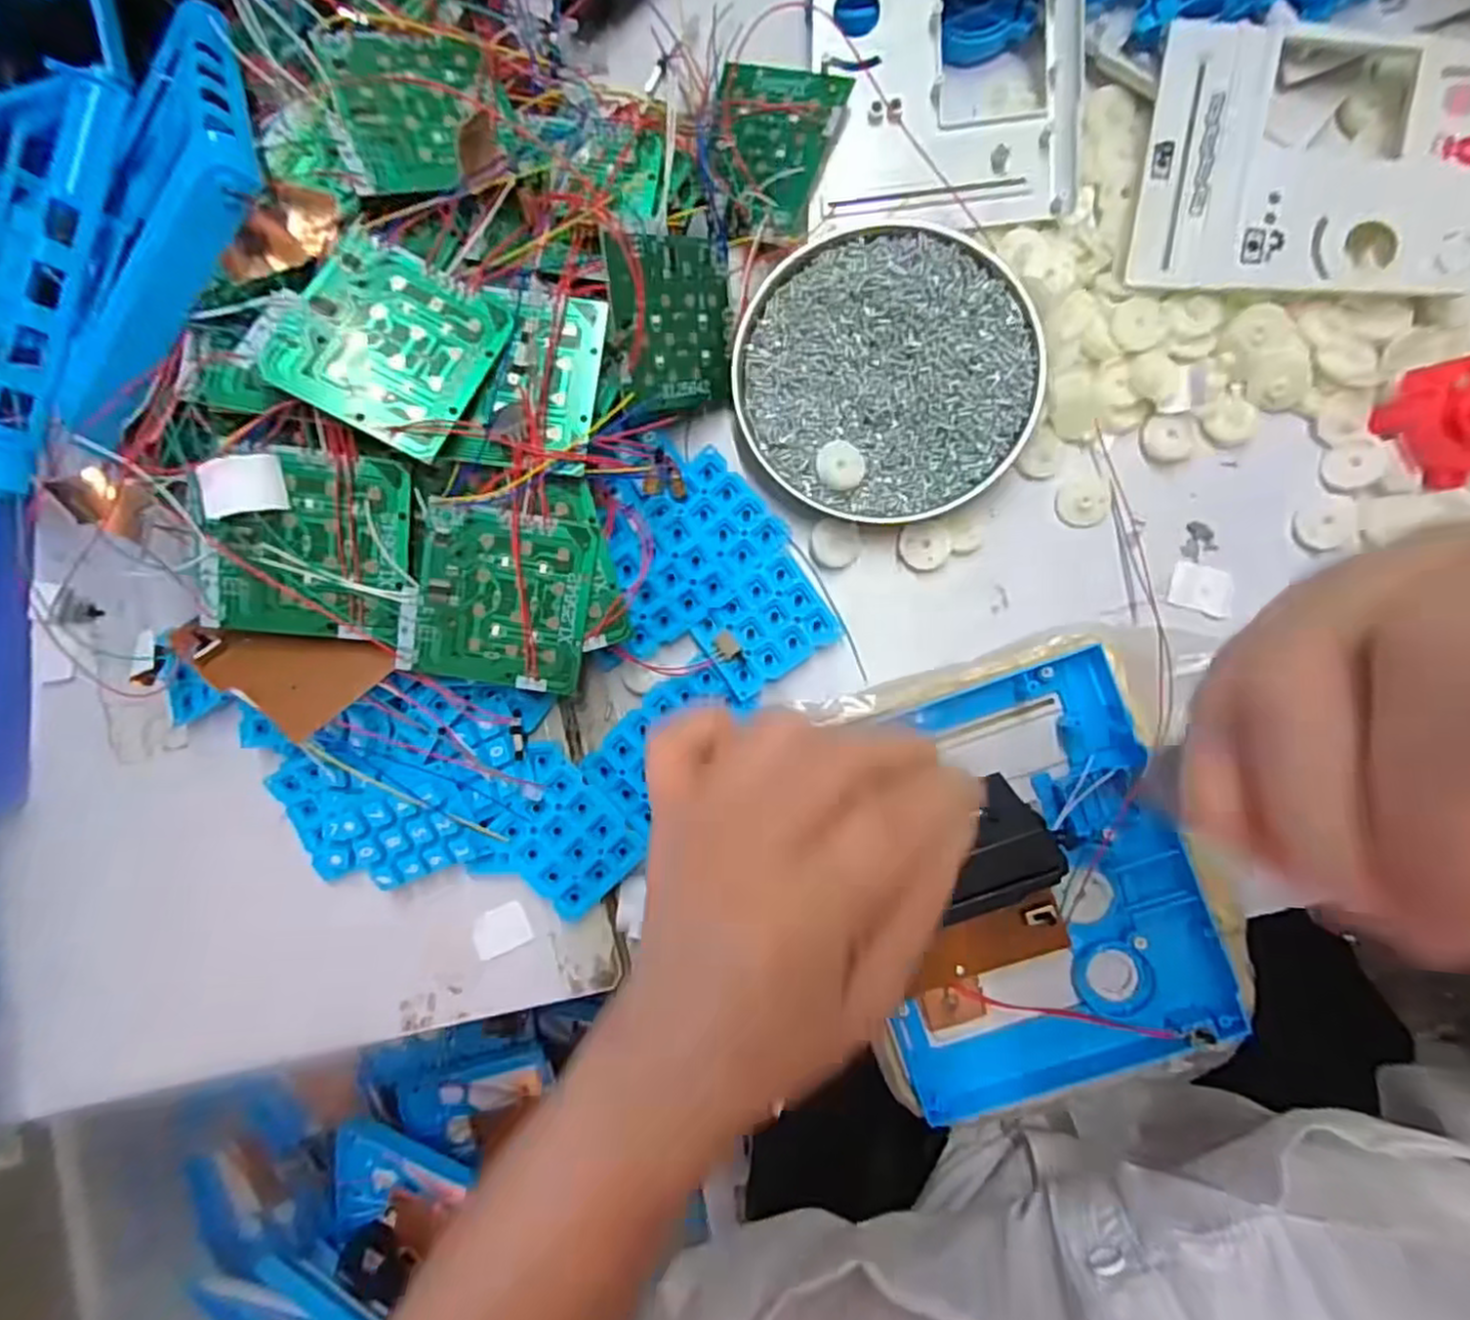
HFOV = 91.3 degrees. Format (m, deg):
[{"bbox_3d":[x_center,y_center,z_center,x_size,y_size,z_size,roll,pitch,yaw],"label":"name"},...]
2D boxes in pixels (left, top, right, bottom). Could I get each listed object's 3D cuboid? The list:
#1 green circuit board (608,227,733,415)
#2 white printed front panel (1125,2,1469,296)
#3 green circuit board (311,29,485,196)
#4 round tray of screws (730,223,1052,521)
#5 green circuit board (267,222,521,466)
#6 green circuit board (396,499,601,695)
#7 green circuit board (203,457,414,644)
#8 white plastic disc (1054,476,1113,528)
[{"bbox_3d":[-0.025,-0.146,0.316,0.004,0.071,0.068,16,121,36],"label":"green circuit board"},{"bbox_3d":[0.252,-0.215,0.310,0.144,0.017,0.111,6,88,5],"label":"white printed front panel"},{"bbox_3d":[-0.129,-0.222,0.290,0.060,0.004,0.071,-16,83,-21],"label":"green circuit board"},{"bbox_3d":[0.070,-0.132,0.335,0.133,0.017,0.128,0,88,5],"label":"round tray of screws"},{"bbox_3d":[-0.129,-0.119,0.269,0.067,0.004,0.070,27,73,-9],"label":"green circuit board"},{"bbox_3d":[-0.098,-0.025,0.297,0.073,0.005,0.072,9,102,-7],"label":"green circuit board"},{"bbox_3d":[-0.168,-0.044,0.283,0.070,0.005,0.072,7,101,-12],"label":"green circuit board"},{"bbox_3d":[0.163,-0.074,0.336,0.024,0.004,0.023,0,88,5],"label":"white plastic disc"}]

